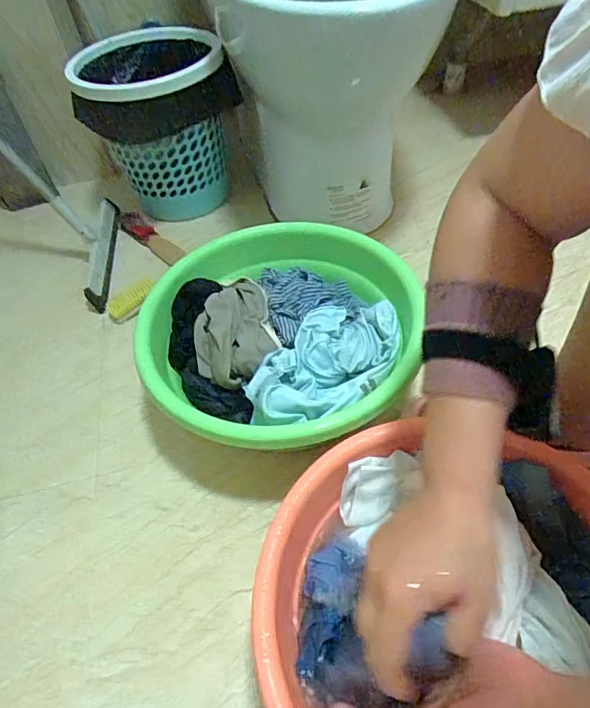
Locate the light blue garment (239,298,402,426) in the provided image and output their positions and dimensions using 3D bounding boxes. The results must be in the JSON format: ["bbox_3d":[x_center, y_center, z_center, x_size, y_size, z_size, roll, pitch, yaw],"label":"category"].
[{"bbox_3d":[0.047,0.007,0.590,0.125,0.047,0.227,31,59,28],"label":"light blue garment"}]

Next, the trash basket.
[{"bbox_3d":[-0.265,-0.449,0.939,0.255,0.278,0.278,-18,51,-9],"label":"trash basket"}]

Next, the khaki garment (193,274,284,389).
[{"bbox_3d":[-0.084,-0.040,0.635,0.107,0.052,0.175,-14,50,-6],"label":"khaki garment"}]

